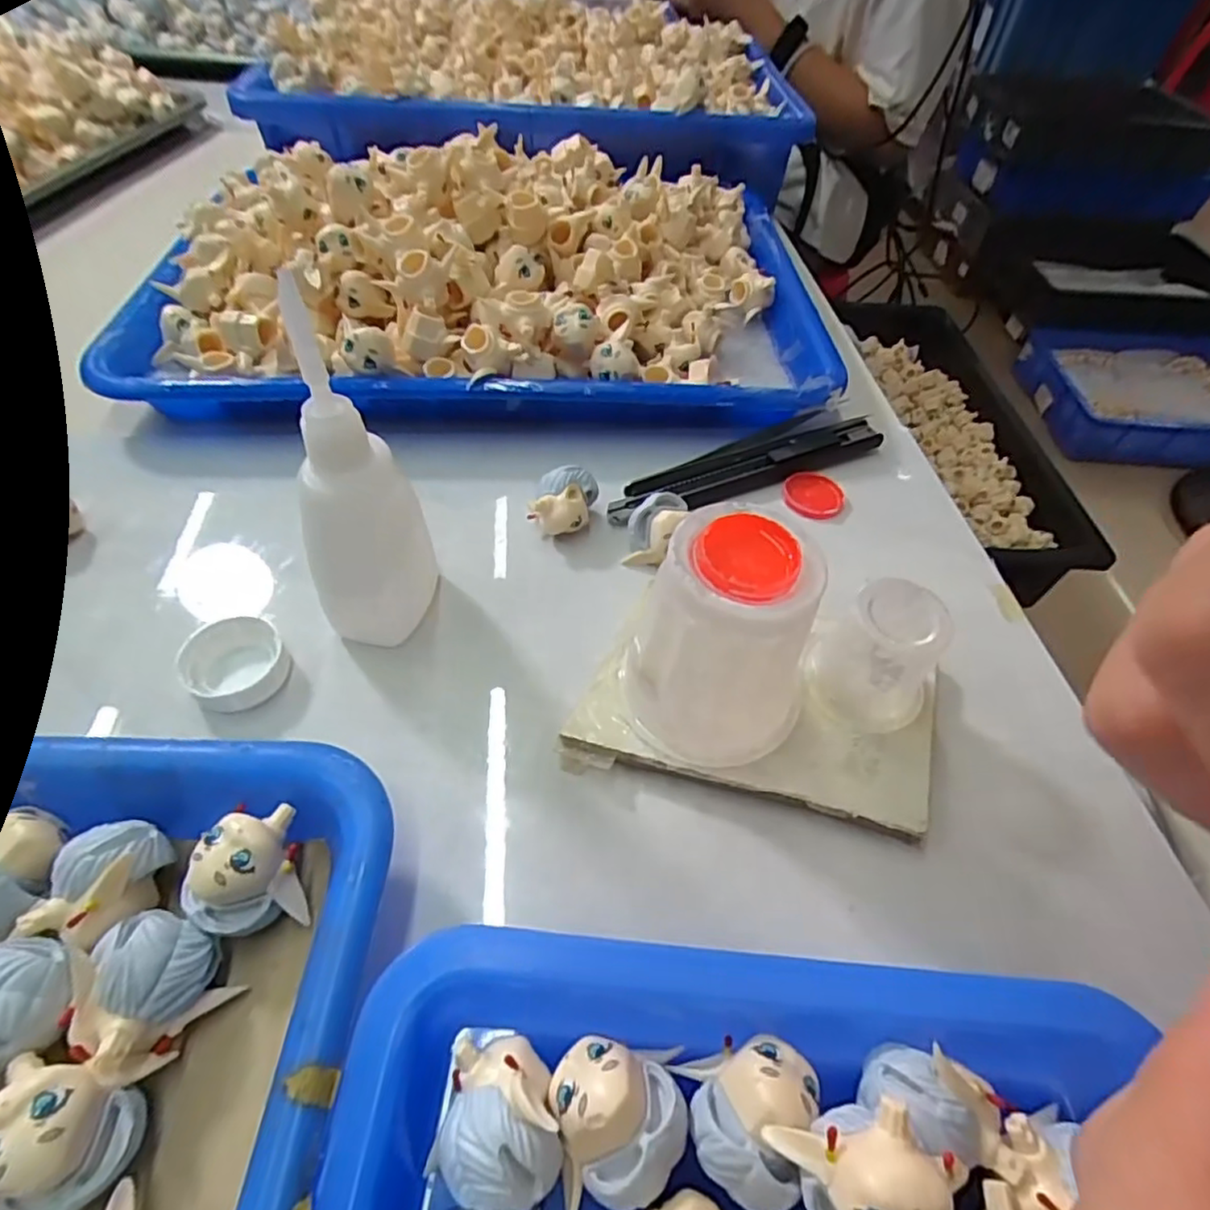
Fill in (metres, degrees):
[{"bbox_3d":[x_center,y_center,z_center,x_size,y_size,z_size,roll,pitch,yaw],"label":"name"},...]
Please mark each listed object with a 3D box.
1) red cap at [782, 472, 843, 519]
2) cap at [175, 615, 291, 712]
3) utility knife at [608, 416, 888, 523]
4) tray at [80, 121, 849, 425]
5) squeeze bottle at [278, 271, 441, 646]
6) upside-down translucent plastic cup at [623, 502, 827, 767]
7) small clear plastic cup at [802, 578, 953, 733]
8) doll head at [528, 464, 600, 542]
[{"bbox_3d":[0.090,-0.048,0.280,0.026,0.004,0.026,2,52,-2],"label":"red cap"},{"bbox_3d":[-0.120,0.017,0.208,0.031,0.011,0.030,2,52,-2],"label":"cap"},{"bbox_3d":[0.065,-0.059,0.281,0.136,0.010,0.016,-20,56,-18],"label":"utility knife"},{"bbox_3d":[-0.057,-0.177,0.337,0.333,0.079,0.233,-1,52,-5],"label":"tray"},{"bbox_3d":[-0.072,-0.031,0.188,0.034,0.111,0.027,-12,54,-13],"label":"squeeze bottle"},{"bbox_3d":[0.032,0.011,0.181,0.049,0.064,0.044,34,57,21],"label":"upside-down translucent plastic cup"},{"bbox_3d":[0.081,0.016,0.196,0.035,0.043,0.029,33,57,20],"label":"small clear plastic cup"},{"bbox_3d":[-0.017,-0.039,0.253,0.026,0.026,0.020,3,52,-2],"label":"doll head"}]

